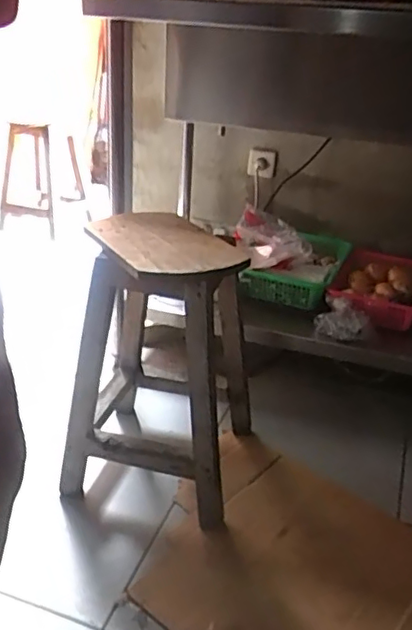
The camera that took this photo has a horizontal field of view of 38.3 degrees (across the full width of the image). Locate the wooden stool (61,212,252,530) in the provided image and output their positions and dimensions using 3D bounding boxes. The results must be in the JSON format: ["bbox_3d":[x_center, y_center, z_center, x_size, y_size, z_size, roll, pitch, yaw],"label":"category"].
[{"bbox_3d":[-0.063,0.072,1.095,0.299,0.461,0.321,6,26,4],"label":"wooden stool"}]

